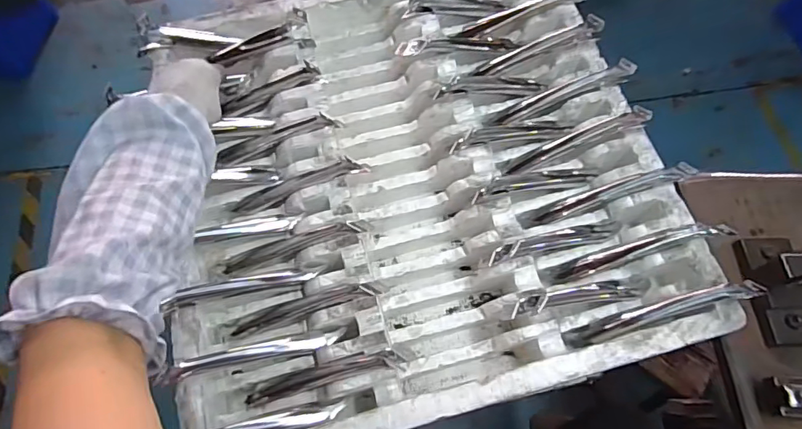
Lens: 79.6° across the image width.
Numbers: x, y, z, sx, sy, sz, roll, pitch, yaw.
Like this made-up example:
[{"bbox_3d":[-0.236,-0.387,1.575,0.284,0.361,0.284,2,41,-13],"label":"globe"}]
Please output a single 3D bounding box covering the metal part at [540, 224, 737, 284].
[{"bbox_3d":[0.241,0.038,0.509,0.178,0.032,0.028,-21,64,20],"label":"metal part"}]

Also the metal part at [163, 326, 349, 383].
[{"bbox_3d":[-0.136,0.134,0.466,0.160,0.028,0.020,-6,64,-24],"label":"metal part"}]

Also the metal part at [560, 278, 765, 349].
[{"bbox_3d":[0.253,0.098,0.480,0.181,0.036,0.024,-26,63,24],"label":"metal part"}]

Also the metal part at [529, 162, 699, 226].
[{"bbox_3d":[0.227,-0.023,0.529,0.166,0.028,0.026,-21,61,29],"label":"metal part"}]

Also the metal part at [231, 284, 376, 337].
[{"bbox_3d":[-0.102,0.095,0.496,0.155,0.016,0.022,-19,65,14],"label":"metal part"}]

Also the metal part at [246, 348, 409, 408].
[{"bbox_3d":[-0.075,0.160,0.480,0.158,0.033,0.023,-18,66,8],"label":"metal part"}]

